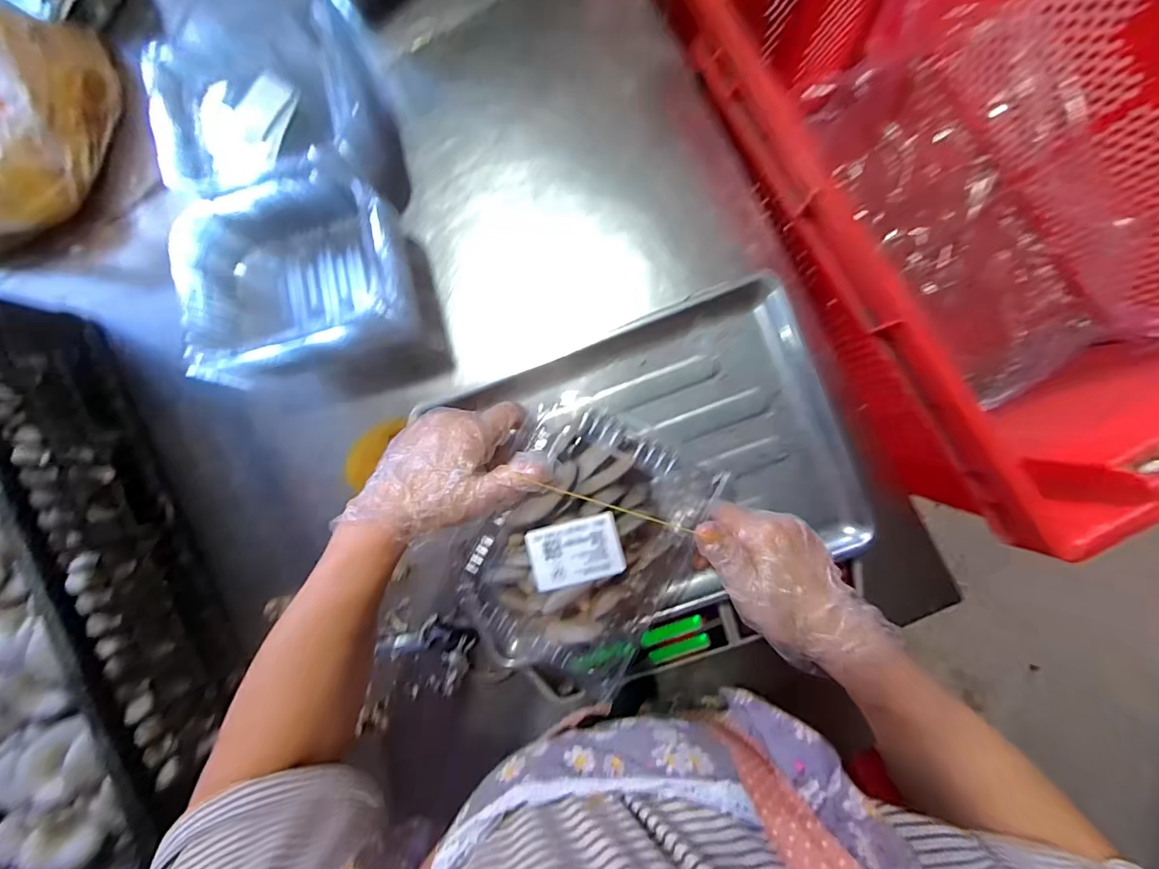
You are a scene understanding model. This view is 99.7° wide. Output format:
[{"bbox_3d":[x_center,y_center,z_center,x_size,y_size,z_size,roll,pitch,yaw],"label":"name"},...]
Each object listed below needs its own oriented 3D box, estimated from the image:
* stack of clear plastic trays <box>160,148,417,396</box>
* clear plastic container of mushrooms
[{"bbox_3d":[-0.271,-0.152,0.489,0.205,0.122,0.173,-14,88,6],"label":"stack of clear plastic trays"},{"bbox_3d":[0.002,0.077,0.359,0.134,0.058,0.178,26,92,5],"label":"clear plastic container of mushrooms"}]

